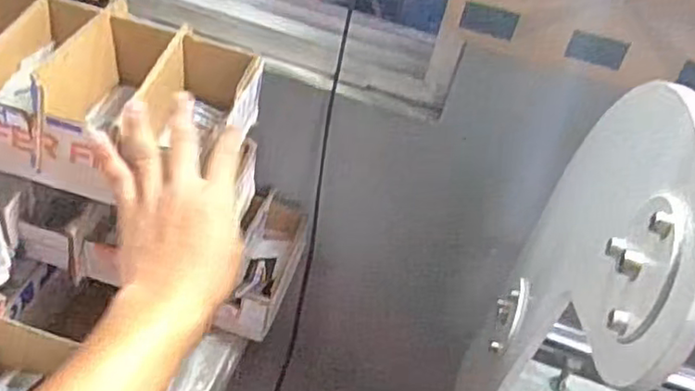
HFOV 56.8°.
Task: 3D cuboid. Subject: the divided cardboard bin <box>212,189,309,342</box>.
[{"bbox_3d":[-0.097,0.078,0.773,0.068,0.082,0.182,15,43,0],"label":"divided cardboard bin"}]

